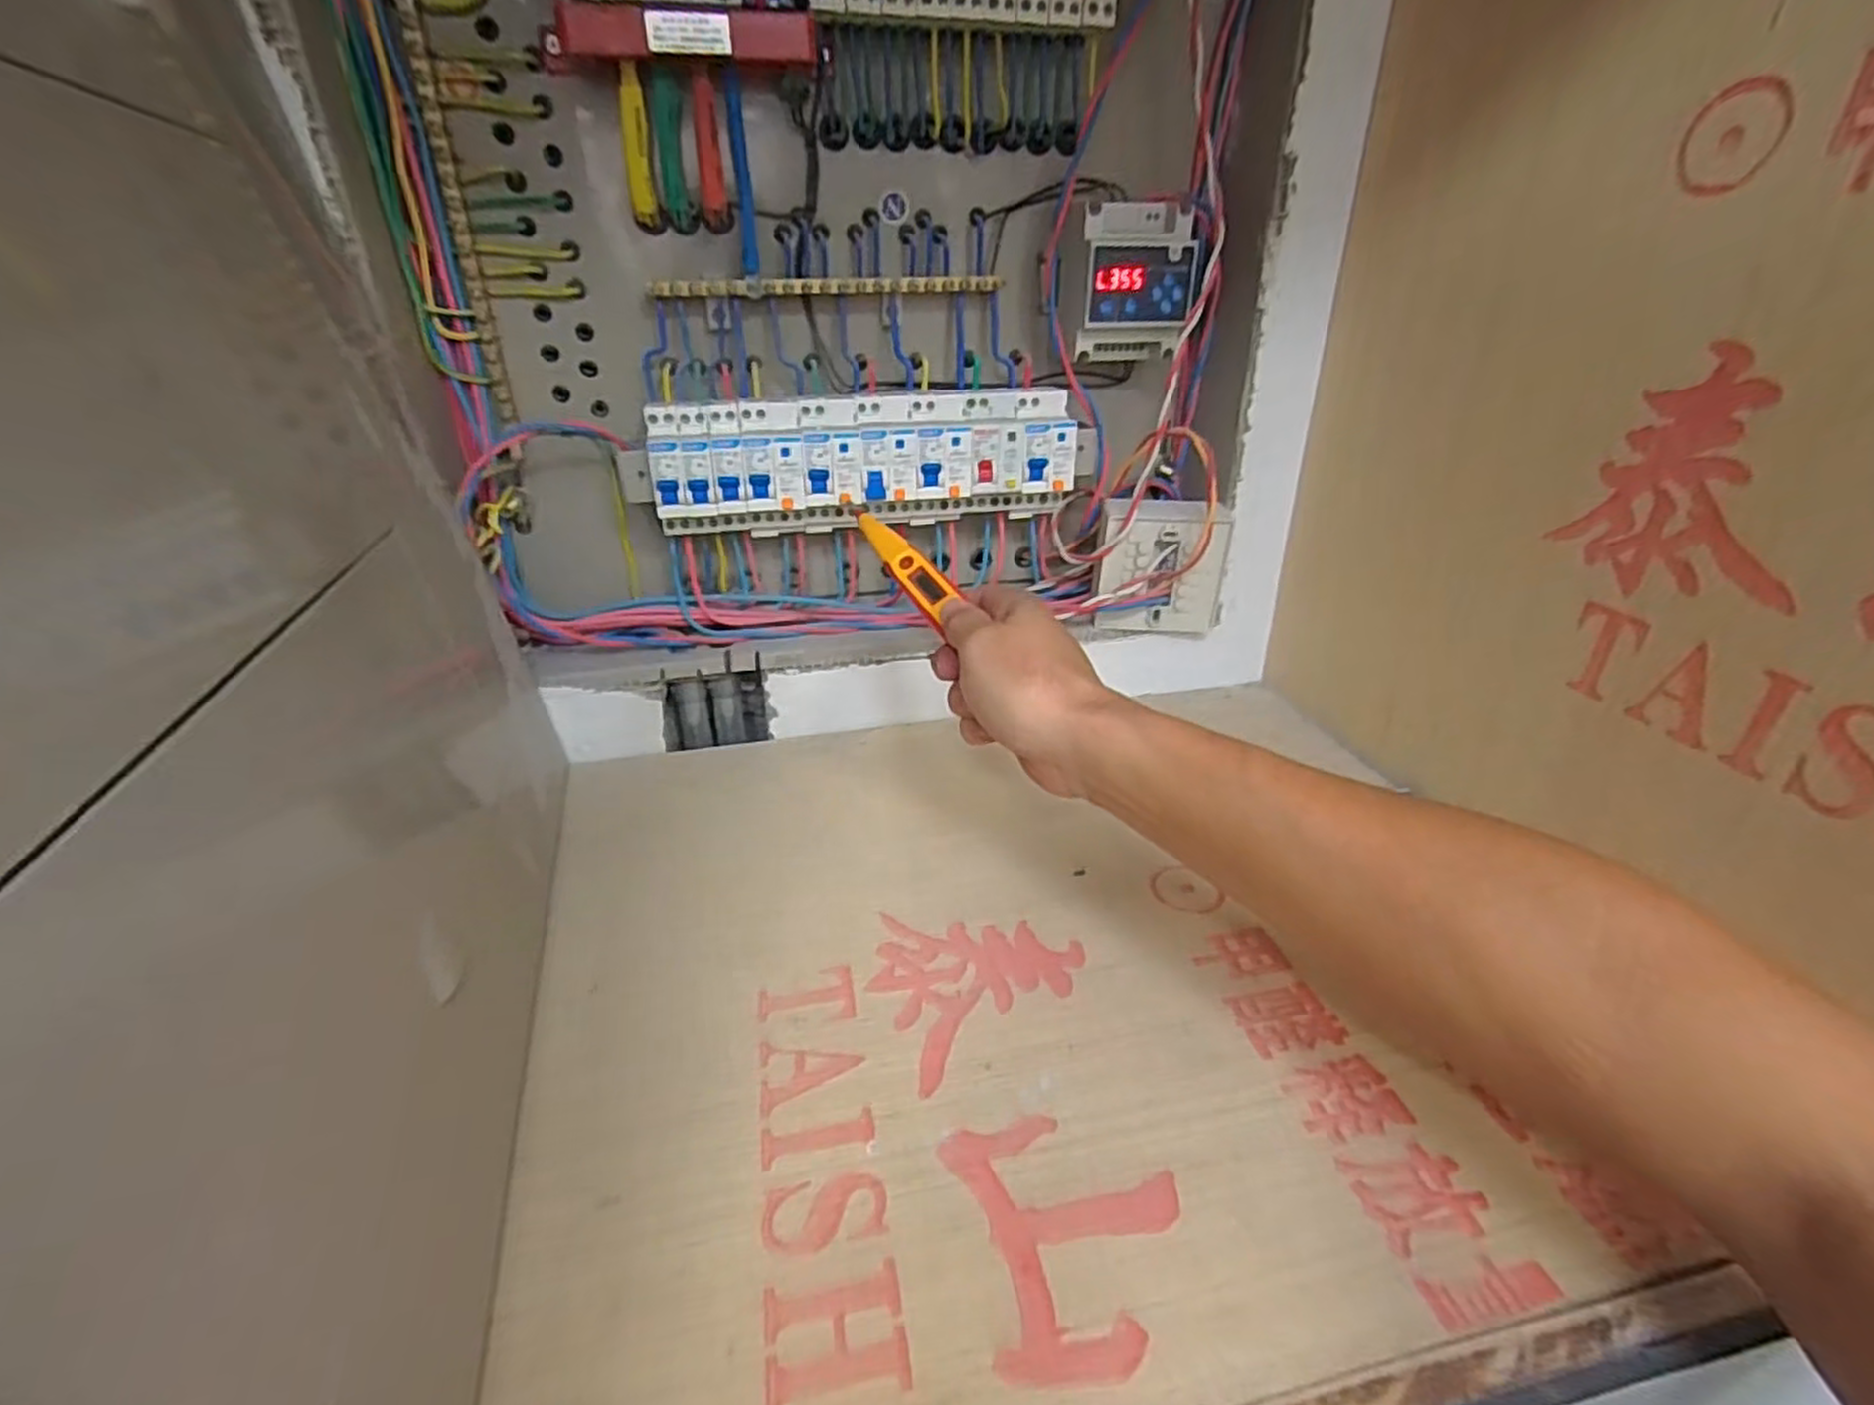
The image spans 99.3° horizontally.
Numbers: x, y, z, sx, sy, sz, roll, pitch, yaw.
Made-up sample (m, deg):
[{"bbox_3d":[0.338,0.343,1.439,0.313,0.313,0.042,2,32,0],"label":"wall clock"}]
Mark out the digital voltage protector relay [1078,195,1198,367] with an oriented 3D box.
[{"bbox_3d":[0.121,-0.267,0.506,0.071,0.088,0.053,-3,22,-6],"label":"digital voltage protector relay"}]

